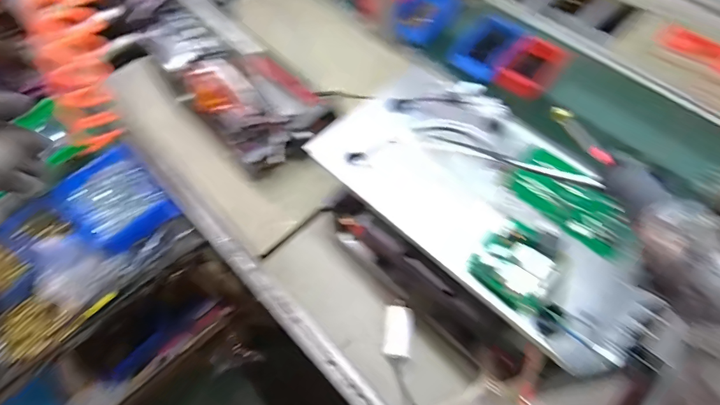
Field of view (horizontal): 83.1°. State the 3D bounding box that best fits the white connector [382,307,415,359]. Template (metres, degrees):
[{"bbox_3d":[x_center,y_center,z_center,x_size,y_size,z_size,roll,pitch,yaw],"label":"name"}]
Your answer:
[{"bbox_3d":[0.067,0.228,0.715,0.050,0.041,0.085,7,62,6],"label":"white connector"}]

